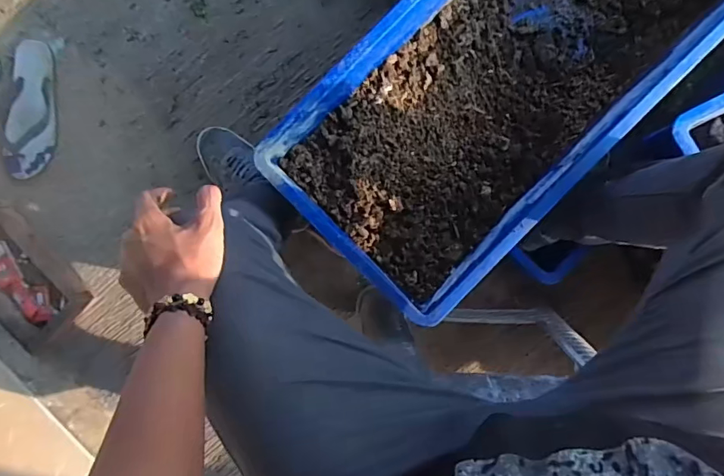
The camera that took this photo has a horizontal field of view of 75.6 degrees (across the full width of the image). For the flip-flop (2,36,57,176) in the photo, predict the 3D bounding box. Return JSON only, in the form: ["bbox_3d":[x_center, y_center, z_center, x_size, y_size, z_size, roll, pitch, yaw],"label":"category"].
[{"bbox_3d":[-0.667,-0.259,0.935,0.084,0.044,0.271,3,93,2],"label":"flip-flop"}]

